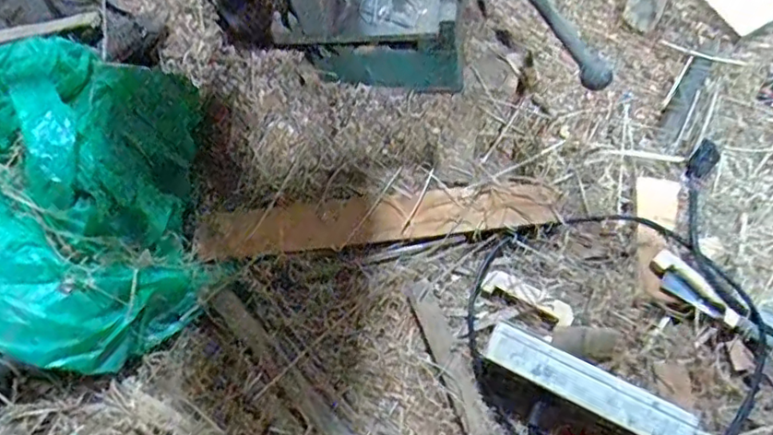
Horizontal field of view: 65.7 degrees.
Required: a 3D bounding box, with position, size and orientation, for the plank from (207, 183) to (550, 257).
[{"bbox_3d":[-0.008,-0.001,0.661,0.384,0.016,0.057,-5,69,-1],"label":"plank"}]

